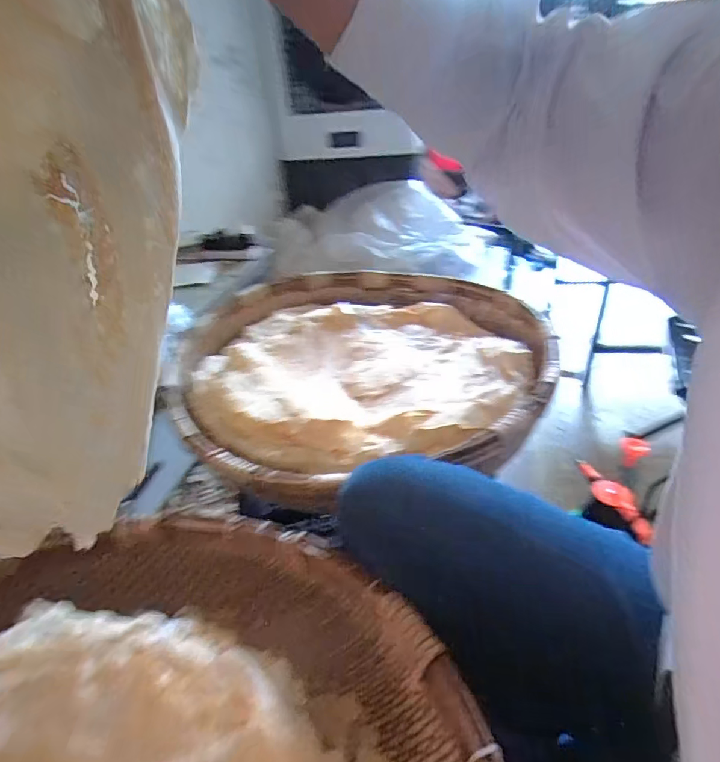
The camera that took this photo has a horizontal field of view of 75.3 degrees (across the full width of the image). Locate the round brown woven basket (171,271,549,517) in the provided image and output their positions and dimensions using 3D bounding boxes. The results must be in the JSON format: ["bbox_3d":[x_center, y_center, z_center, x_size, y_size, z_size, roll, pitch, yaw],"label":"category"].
[{"bbox_3d":[-0.011,-0.059,0.869,0.616,0.060,0.658,-8,33,-5],"label":"round brown woven basket"}]

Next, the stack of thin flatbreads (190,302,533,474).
[{"bbox_3d":[-0.011,-0.035,0.862,0.552,0.043,0.519,-17,35,-18],"label":"stack of thin flatbreads"}]

